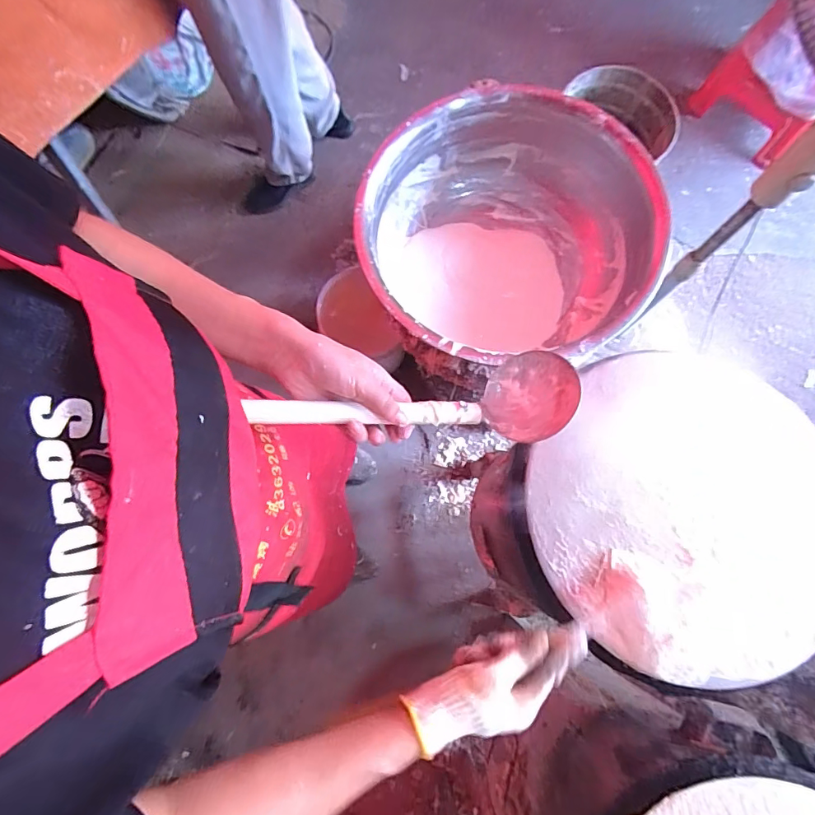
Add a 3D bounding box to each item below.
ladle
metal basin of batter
[{"bbox_3d":[0.011,-0.008,0.425,0.298,0.059,0.089,-2,75,-16],"label":"ladle"},{"bbox_3d":[0.175,-0.309,0.849,0.496,0.177,0.482,0,75,0],"label":"metal basin of batter"}]

